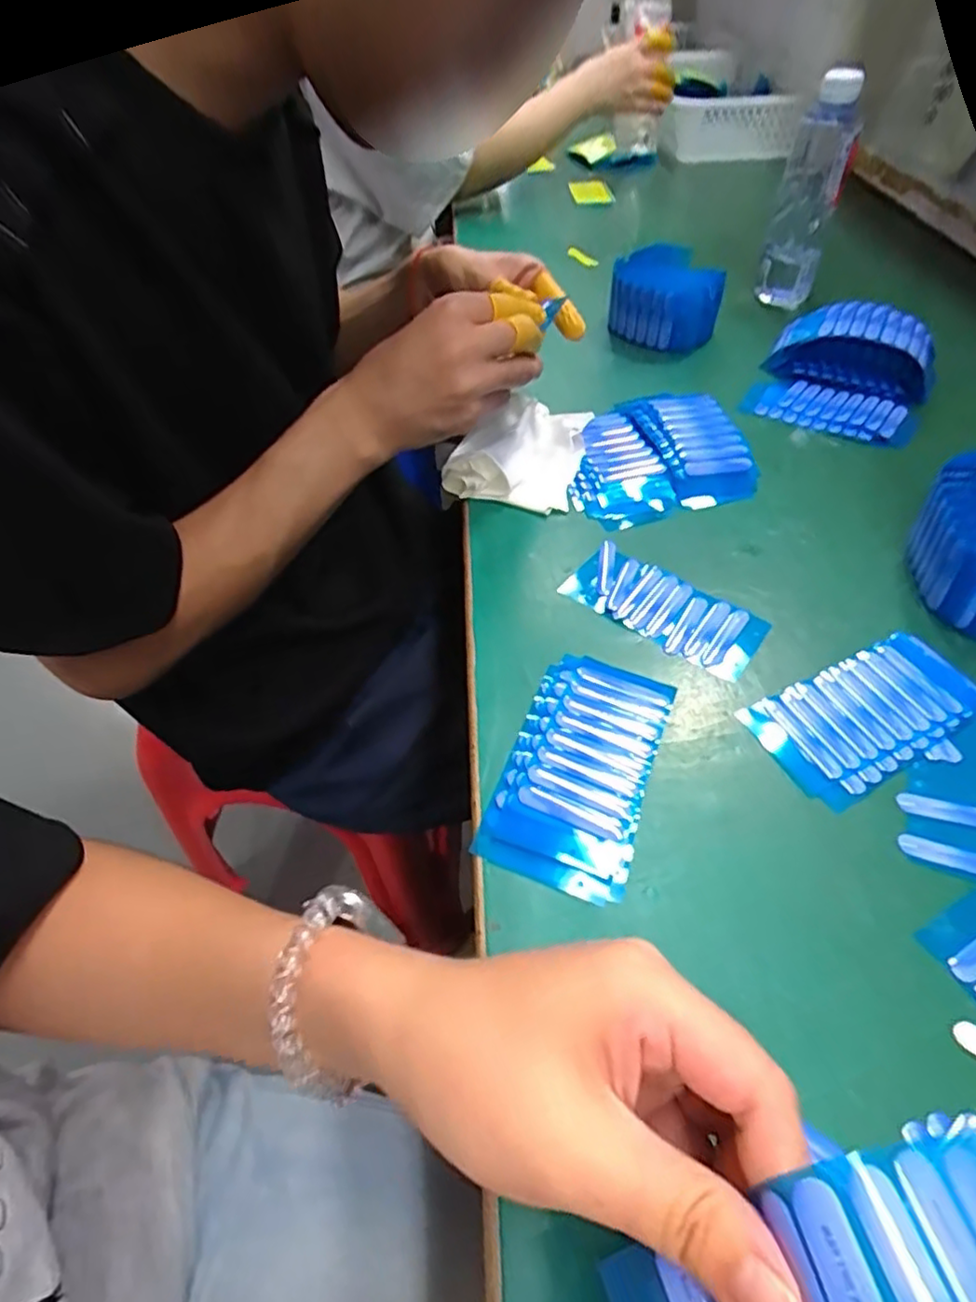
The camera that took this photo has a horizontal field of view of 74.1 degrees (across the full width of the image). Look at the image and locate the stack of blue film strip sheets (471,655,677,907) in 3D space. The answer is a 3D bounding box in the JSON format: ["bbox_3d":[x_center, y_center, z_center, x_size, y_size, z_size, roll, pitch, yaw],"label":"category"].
[{"bbox_3d":[0.048,0.054,0.328,0.070,0.012,0.131,16,52,15],"label":"stack of blue film strip sheets"}]

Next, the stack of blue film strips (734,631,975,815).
[{"bbox_3d":[0.204,0.034,0.343,0.126,0.006,0.066,-22,52,-16],"label":"stack of blue film strips"}]

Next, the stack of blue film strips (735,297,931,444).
[{"bbox_3d":[0.299,-0.237,0.539,0.134,0.049,0.132,22,53,19],"label":"stack of blue film strips"}]

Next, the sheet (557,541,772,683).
[{"bbox_3d":[0.107,-0.027,0.397,0.117,0.004,0.054,32,57,26],"label":"sheet"}]

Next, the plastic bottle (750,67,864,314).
[{"bbox_3d":[0.310,-0.437,0.626,0.048,0.178,0.049,27,55,23],"label":"plastic bottle"}]

